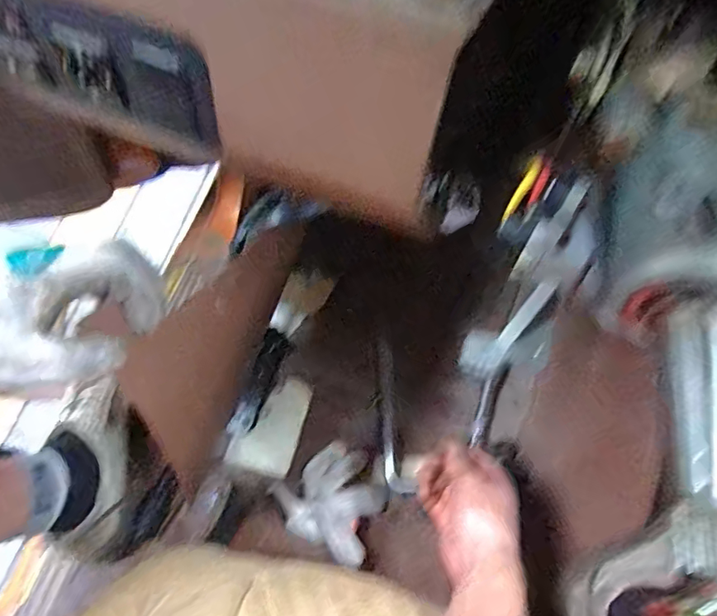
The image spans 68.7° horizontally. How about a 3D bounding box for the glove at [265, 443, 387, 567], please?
[{"bbox_3d":[-0.031,0.220,0.623,0.125,0.061,0.111,26,75,9],"label":"glove"}]

